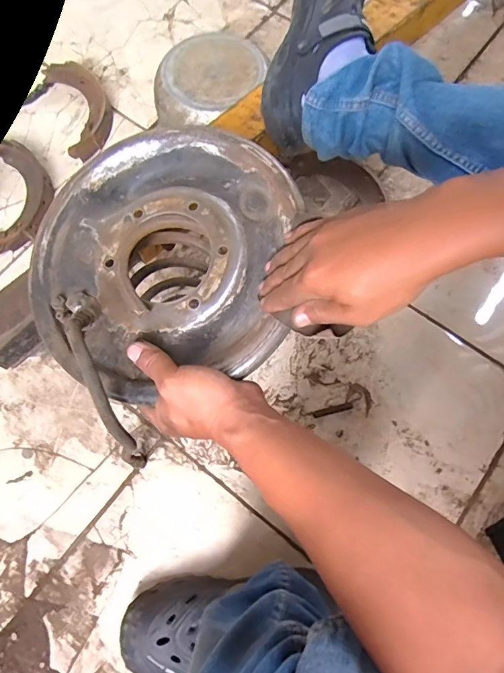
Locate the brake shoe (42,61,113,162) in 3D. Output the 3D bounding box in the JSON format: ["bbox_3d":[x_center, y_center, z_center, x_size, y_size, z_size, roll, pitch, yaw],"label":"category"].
[{"bbox_3d":[-0.321,-0.436,0.817,0.098,0.034,0.220,-20,75,-6],"label":"brake shoe"}]

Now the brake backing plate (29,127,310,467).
[{"bbox_3d":[-0.081,-0.072,0.400,0.255,0.055,0.255,0,74,0],"label":"brake backing plate"}]

